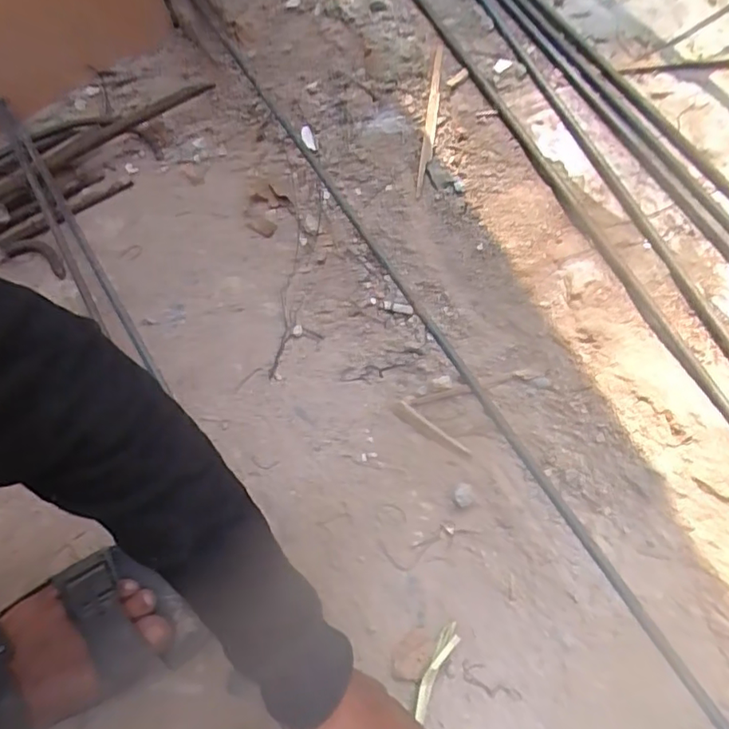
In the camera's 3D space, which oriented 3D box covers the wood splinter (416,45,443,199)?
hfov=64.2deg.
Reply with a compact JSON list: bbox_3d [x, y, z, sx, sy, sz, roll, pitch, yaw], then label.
[{"bbox_3d":[0.068,-0.248,0.589,0.011,0.008,0.159,8,84,5],"label":"wood splinter"}]

